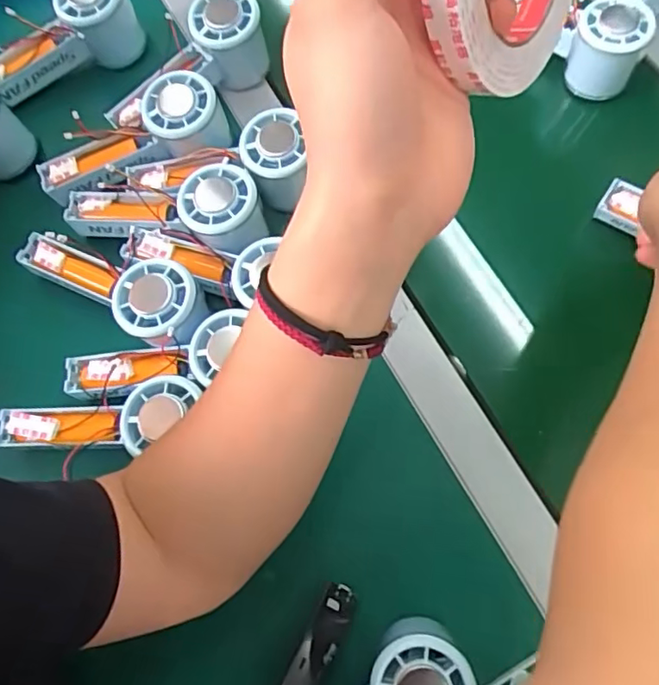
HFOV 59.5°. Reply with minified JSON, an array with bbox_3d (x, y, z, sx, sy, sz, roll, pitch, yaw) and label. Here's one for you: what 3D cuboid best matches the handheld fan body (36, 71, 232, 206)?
[{"bbox_3d":[-0.151,-0.152,0.457,0.150,0.059,0.057,-24,74,7],"label":"handheld fan body"}]

